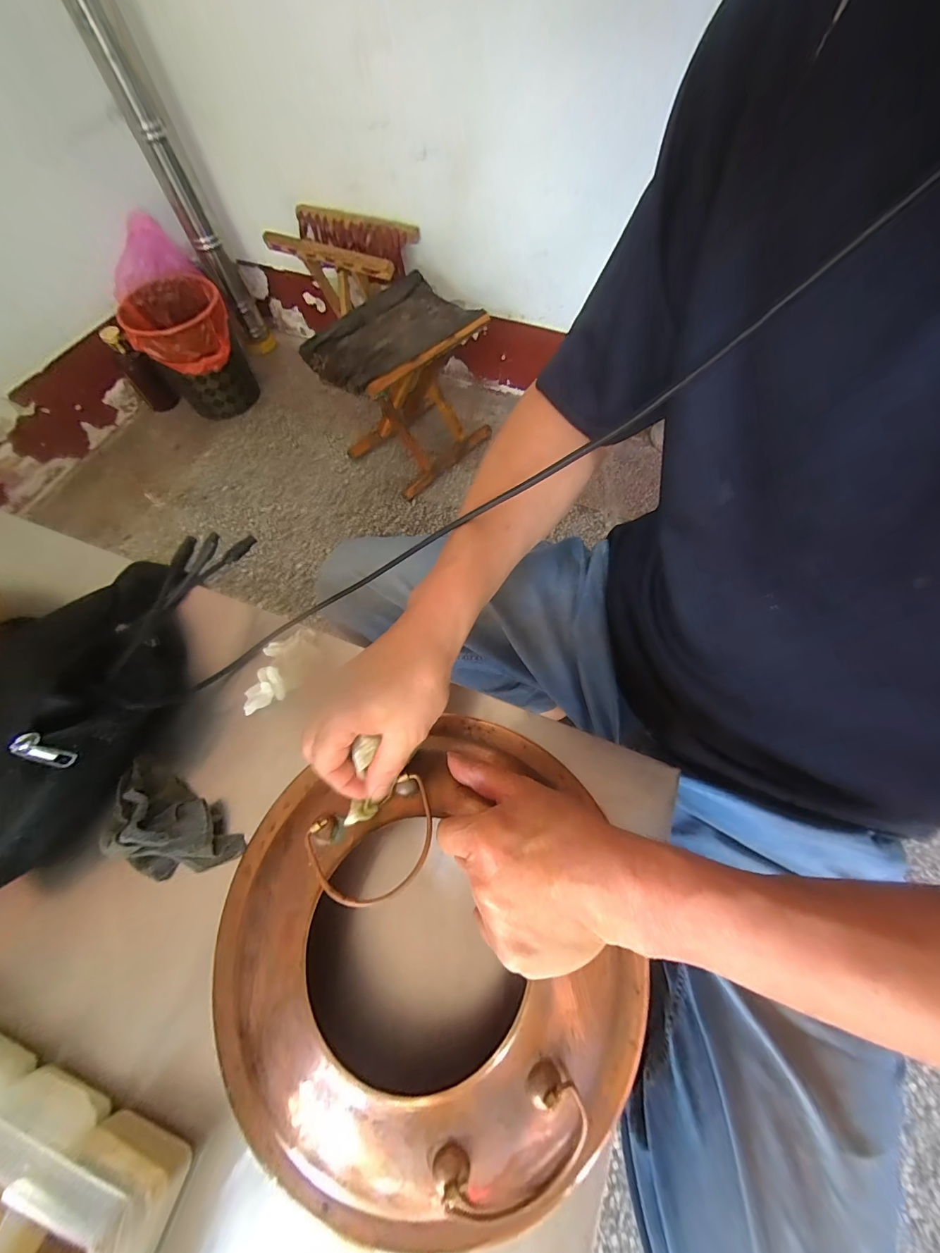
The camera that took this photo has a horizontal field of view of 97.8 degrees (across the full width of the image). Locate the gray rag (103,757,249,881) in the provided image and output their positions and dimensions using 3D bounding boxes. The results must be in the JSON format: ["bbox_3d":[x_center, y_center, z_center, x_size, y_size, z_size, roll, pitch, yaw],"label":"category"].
[{"bbox_3d":[-0.234,0.148,0.303,0.113,0.046,0.058,28,70,14],"label":"gray rag"}]

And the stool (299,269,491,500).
[{"bbox_3d":[-0.146,-0.537,0.955,0.238,0.316,0.309,39,73,18],"label":"stool"}]

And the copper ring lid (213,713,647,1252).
[{"bbox_3d":[-0.037,0.207,0.267,0.275,0.051,0.279,-1,65,2],"label":"copper ring lid"}]

